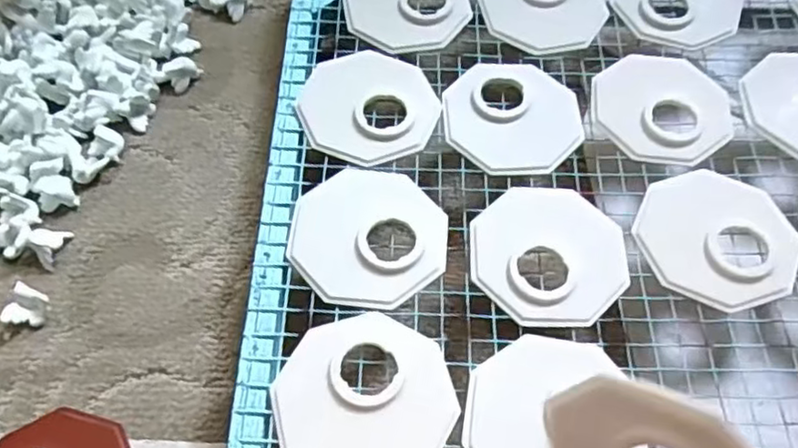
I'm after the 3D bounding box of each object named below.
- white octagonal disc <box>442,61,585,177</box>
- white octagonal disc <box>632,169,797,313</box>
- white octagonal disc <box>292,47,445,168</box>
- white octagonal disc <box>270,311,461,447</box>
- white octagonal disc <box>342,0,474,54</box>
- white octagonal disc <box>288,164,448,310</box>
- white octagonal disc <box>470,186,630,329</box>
[{"bbox_3d":[0.084,-0.083,0.491,0.100,0.007,0.102,0,60,0],"label":"white octagonal disc"},{"bbox_3d":[0.210,0.006,0.438,0.099,0.005,0.099,-17,61,-9],"label":"white octagonal disc"},{"bbox_3d":[-0.022,-0.091,0.494,0.102,0.007,0.105,12,60,7],"label":"white octagonal disc"},{"bbox_3d":[-0.019,0.097,0.382,0.100,0.008,0.095,-4,60,-2],"label":"white octagonal disc"},{"bbox_3d":[0.005,-0.185,0.547,0.100,0.007,0.100,-10,60,-6],"label":"white octagonal disc"},{"bbox_3d":[-0.021,0.006,0.436,0.099,0.008,0.100,-38,66,-20],"label":"white octagonal disc"},{"bbox_3d":[0.098,0.018,0.432,0.099,0.005,0.098,39,67,20],"label":"white octagonal disc"}]

